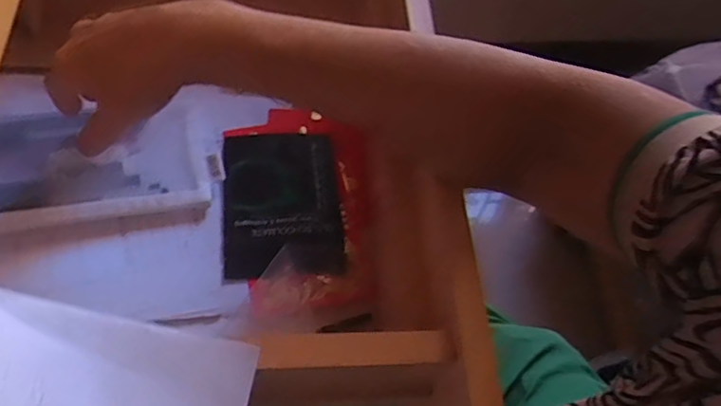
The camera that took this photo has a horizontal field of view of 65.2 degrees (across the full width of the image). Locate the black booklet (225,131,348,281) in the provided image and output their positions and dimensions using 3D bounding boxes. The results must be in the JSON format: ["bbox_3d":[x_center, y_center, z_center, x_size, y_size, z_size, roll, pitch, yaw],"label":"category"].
[{"bbox_3d":[-0.062,-0.003,0.442,0.087,0.015,0.126,-5,60,-6],"label":"black booklet"}]

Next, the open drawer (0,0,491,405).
[{"bbox_3d":[-0.120,-0.069,0.419,0.336,0.122,0.428,-2,60,-4],"label":"open drawer"}]

